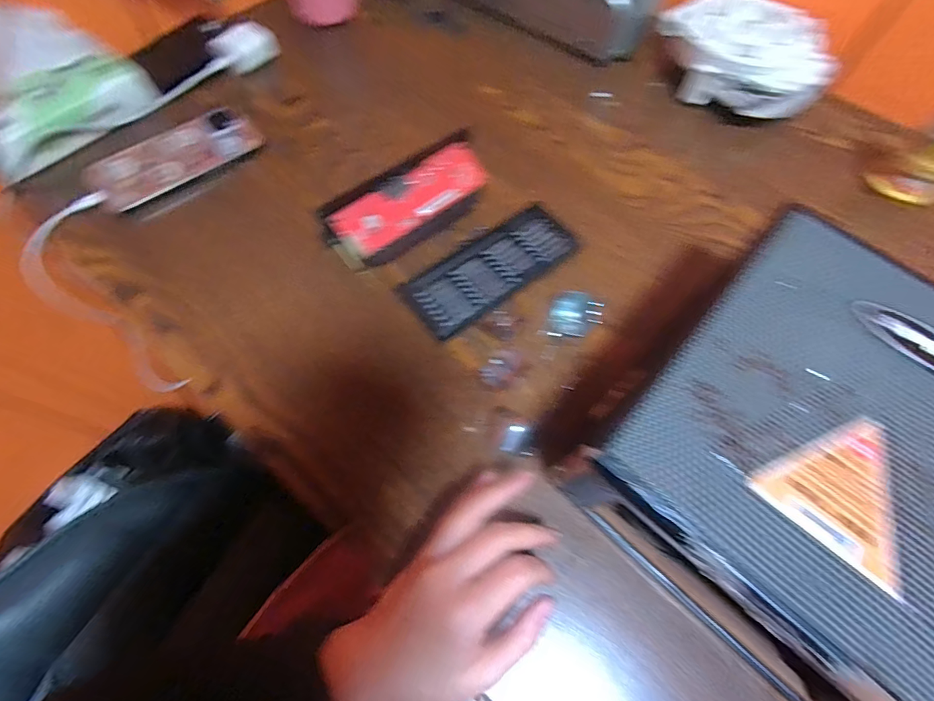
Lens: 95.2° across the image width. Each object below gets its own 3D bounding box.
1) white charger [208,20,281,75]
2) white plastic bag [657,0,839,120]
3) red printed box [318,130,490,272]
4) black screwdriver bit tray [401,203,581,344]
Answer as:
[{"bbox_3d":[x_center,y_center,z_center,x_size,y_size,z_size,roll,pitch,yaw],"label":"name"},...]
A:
[{"bbox_3d":[-0.241,-0.331,0.466,0.067,0.035,0.031,-40,74,-17],"label":"white charger"},{"bbox_3d":[0.294,-0.319,0.464,0.178,0.062,0.123,32,69,11],"label":"white plastic bag"},{"bbox_3d":[-0.046,-0.122,0.360,0.146,0.053,0.052,-39,73,-17],"label":"red printed box"},{"bbox_3d":[0.022,-0.072,0.362,0.152,0.012,0.065,-36,72,-16],"label":"black screwdriver bit tray"}]

